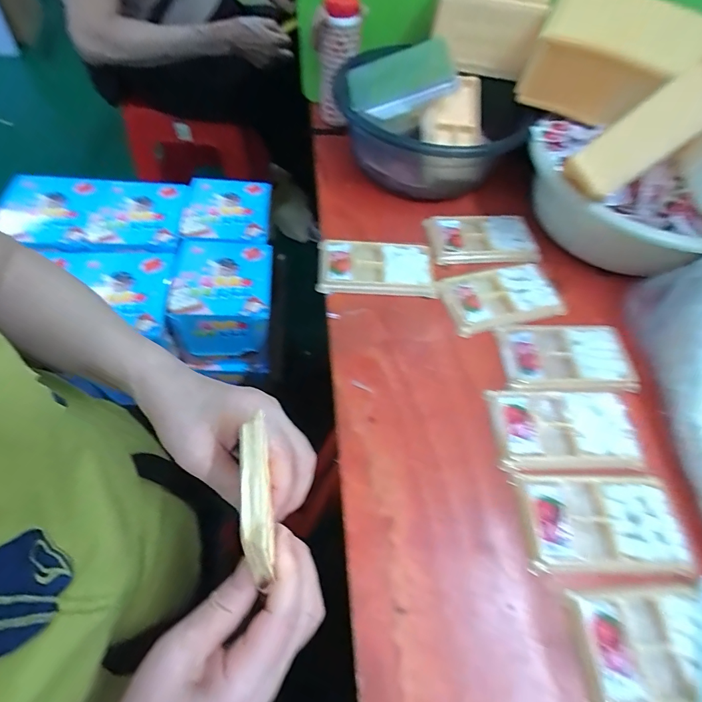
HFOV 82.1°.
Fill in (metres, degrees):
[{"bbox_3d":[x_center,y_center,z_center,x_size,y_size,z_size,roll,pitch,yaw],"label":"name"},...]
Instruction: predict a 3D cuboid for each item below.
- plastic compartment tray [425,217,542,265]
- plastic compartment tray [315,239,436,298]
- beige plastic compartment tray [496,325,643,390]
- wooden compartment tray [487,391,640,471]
[{"bbox_3d":[0.171,-0.145,0.526,0.137,0.016,0.078,-3,59,-3],"label":"plastic compartment tray"},{"bbox_3d":[0.030,-0.100,0.485,0.136,0.018,0.073,2,58,0],"label":"plastic compartment tray"},{"bbox_3d":[0.231,0.006,0.435,0.137,0.009,0.078,-1,59,-1],"label":"beige plastic compartment tray"},{"bbox_3d":[0.208,0.073,0.387,0.134,0.011,0.079,-1,59,-2],"label":"wooden compartment tray"}]

